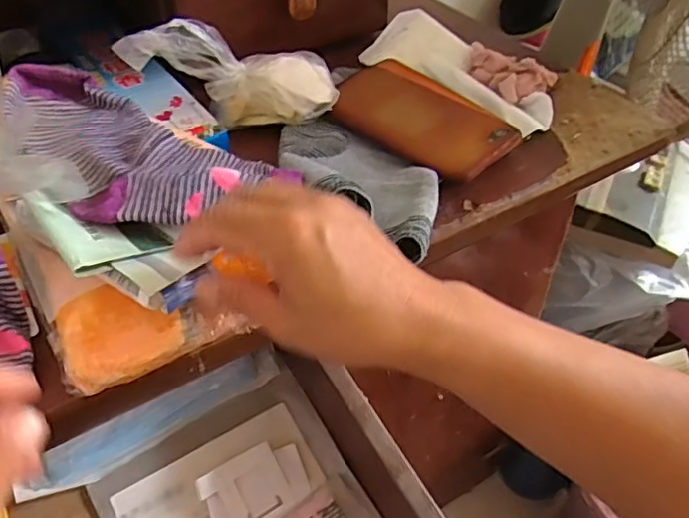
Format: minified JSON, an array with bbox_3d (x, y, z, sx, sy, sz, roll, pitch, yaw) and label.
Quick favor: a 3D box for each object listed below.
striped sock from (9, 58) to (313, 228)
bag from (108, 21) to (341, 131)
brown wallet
[{"bbox_3d":[-0.137,-0.076,0.398,0.120,0.044,0.202,-35,54,-30],"label":"striped sock"},{"bbox_3d":[-0.092,-0.147,0.483,0.165,0.071,0.060,13,42,-16],"label":"bag"},{"bbox_3d":[0.059,-0.116,0.472,0.085,0.018,0.153,-33,53,-28],"label":"brown wallet"}]

